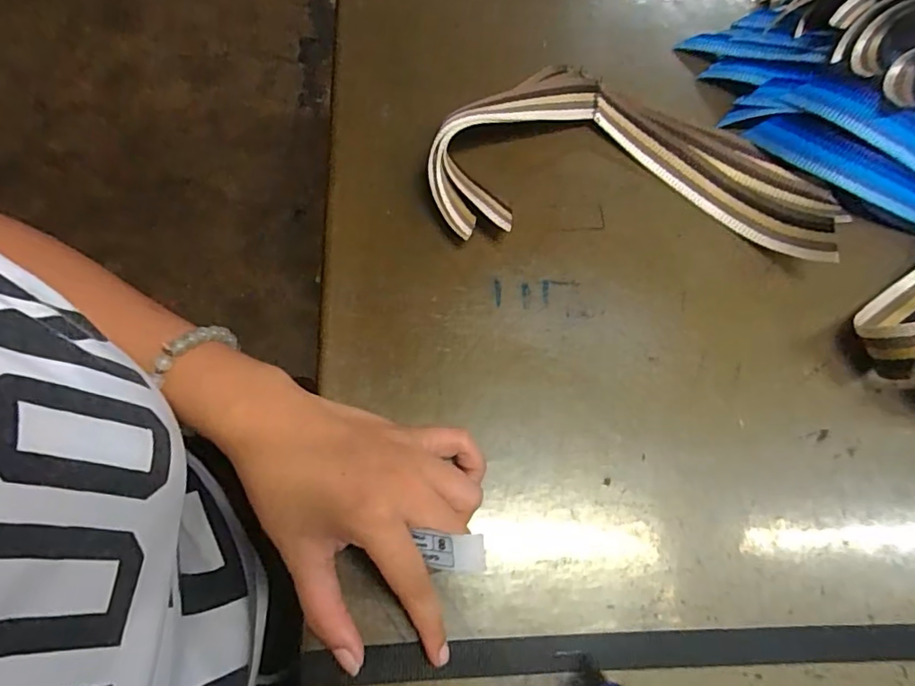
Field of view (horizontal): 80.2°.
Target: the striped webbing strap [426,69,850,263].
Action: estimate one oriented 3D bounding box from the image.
[{"bbox_3d":[0.113,-0.120,0.349,0.259,0.033,0.136,5,70,-1],"label":"striped webbing strap"}]

